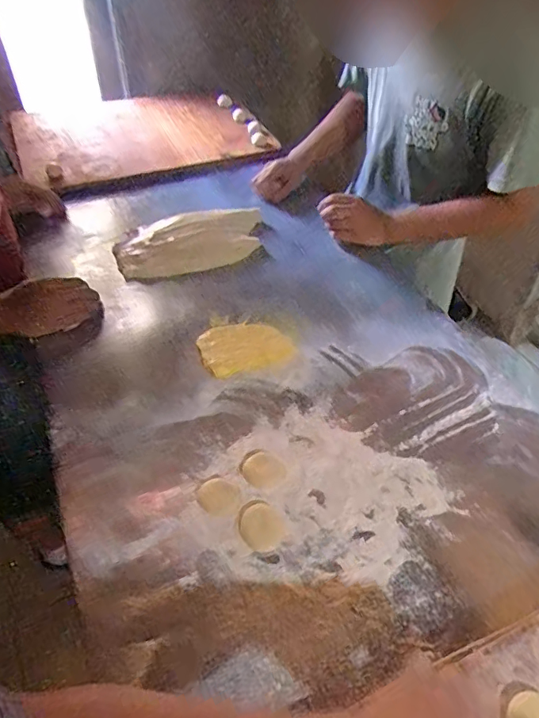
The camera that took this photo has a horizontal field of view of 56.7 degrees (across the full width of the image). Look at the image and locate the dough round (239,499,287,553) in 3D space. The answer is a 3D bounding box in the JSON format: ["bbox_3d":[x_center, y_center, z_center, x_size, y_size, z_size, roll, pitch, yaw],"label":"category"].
[{"bbox_3d":[-0.010,0.193,0.581,0.050,0.004,0.059,-21,53,-21],"label":"dough round"}]

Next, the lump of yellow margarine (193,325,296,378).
[{"bbox_3d":[-0.035,-0.020,0.768,0.142,0.016,0.096,-13,50,-14],"label":"lump of yellow margarine"}]

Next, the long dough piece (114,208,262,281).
[{"bbox_3d":[-0.141,-0.220,0.935,0.288,0.036,0.136,-15,51,-16],"label":"long dough piece"}]

